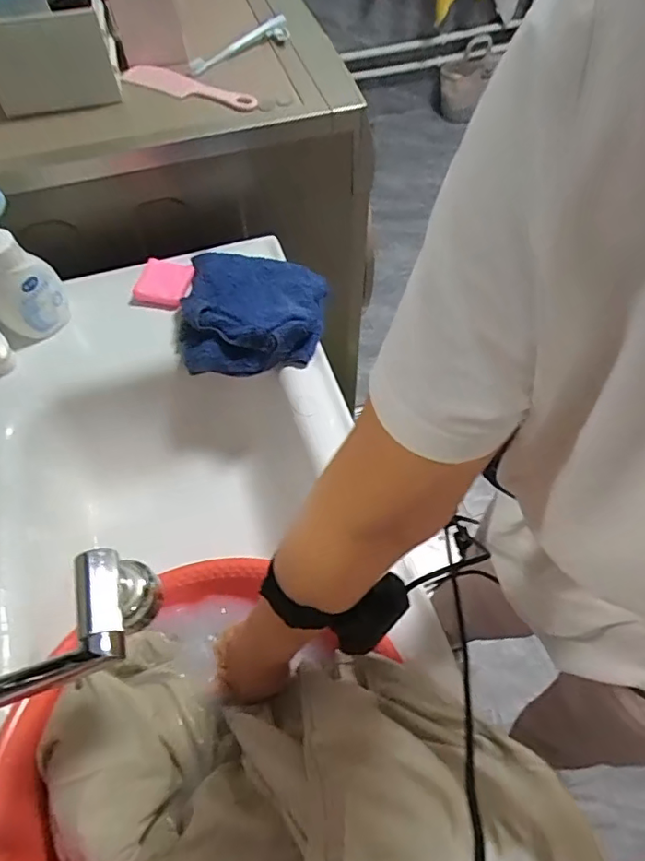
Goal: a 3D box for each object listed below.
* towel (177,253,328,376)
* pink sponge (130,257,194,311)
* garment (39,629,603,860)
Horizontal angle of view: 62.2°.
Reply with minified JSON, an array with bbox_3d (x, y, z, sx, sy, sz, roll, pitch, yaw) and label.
[{"bbox_3d":[-0.090,-0.158,0.688,0.182,0.045,0.178,4,59,4],"label":"towel"},{"bbox_3d":[-0.216,-0.199,0.727,0.071,0.021,0.073,5,59,5],"label":"pink sponge"},{"bbox_3d":[-0.021,0.274,0.383,0.414,0.149,0.224,-12,51,37],"label":"garment"}]

